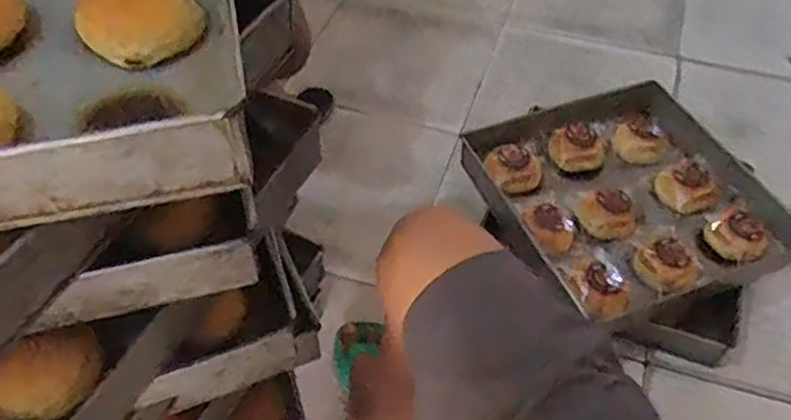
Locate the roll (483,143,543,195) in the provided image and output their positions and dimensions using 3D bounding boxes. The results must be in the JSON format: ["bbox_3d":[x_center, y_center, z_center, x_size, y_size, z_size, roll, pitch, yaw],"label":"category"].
[{"bbox_3d":[0.199,-0.070,1.155,0.097,0.037,0.092,11,50,9],"label":"roll"}]

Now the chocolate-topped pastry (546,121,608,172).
[{"bbox_3d":[0.317,-0.109,1.190,0.091,0.037,0.093,0,49,0],"label":"chocolate-topped pastry"}]

